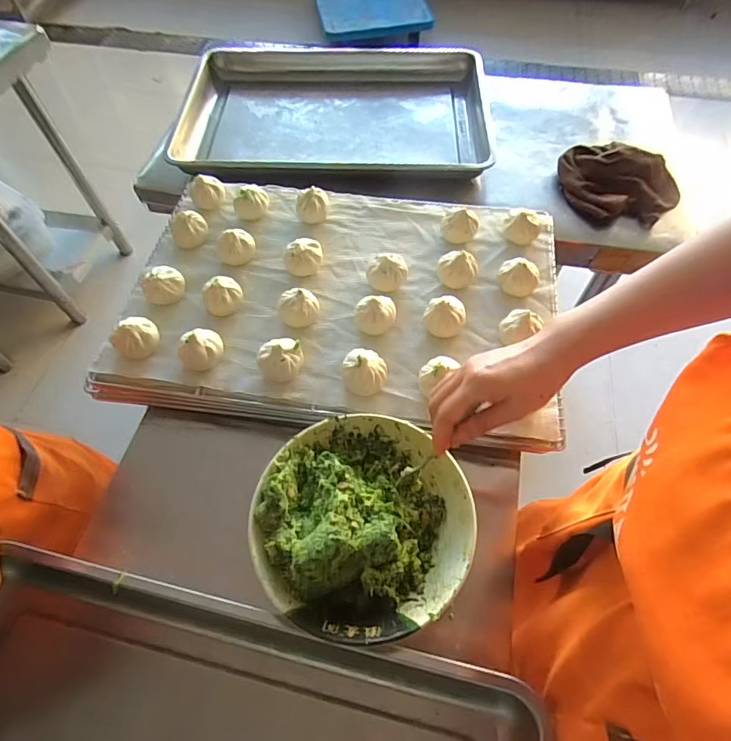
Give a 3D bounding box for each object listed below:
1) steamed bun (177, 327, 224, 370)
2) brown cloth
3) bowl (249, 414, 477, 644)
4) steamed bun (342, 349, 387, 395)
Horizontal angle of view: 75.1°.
[{"bbox_3d":[-0.209,-0.027,0.603,0.059,0.034,0.050,-34,63,-18],"label":"steamed bun"},{"bbox_3d":[0.442,-0.334,0.838,0.203,0.057,0.196,26,62,17],"label":"brown cloth"},{"bbox_3d":[-0.003,0.145,0.478,0.214,0.078,0.212,-1,58,1],"label":"bowl"},{"bbox_3d":[-0.001,-0.001,0.582,0.052,0.043,0.055,-1,58,1],"label":"steamed bun"}]

